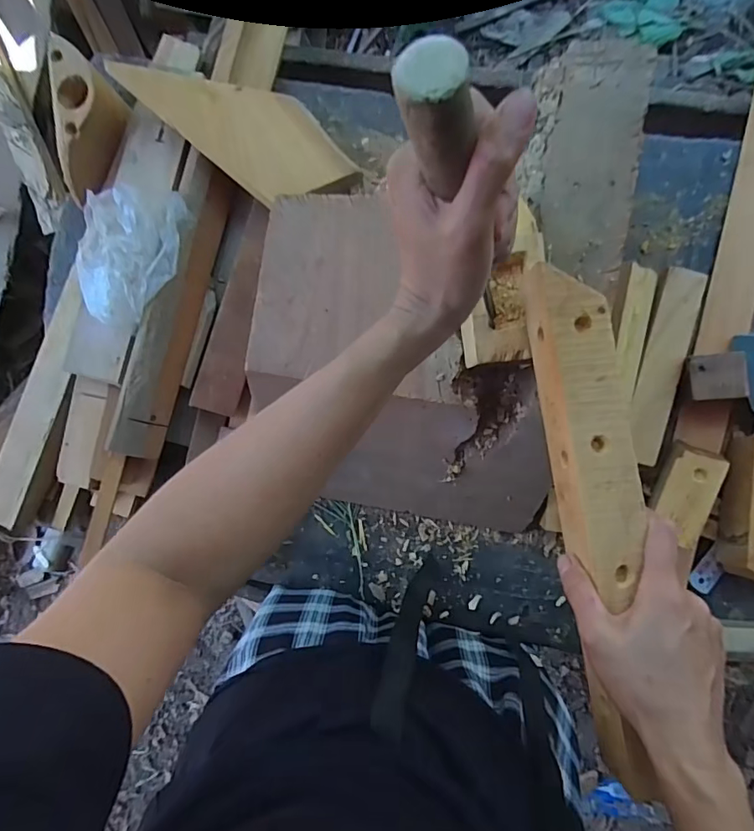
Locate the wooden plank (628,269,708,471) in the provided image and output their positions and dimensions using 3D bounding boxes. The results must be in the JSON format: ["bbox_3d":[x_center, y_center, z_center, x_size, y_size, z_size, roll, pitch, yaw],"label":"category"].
[{"bbox_3d":[0.322,-0.055,0.548,0.050,0.016,0.216,13,93,5],"label":"wooden plank"}]

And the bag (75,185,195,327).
[{"bbox_3d":[-0.273,-0.173,0.529,0.105,0.035,0.143,13,93,5],"label":"bag"}]

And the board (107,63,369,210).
[{"bbox_3d":[-0.150,-0.319,0.549,0.265,0.034,0.117,23,93,-8],"label":"board"}]

